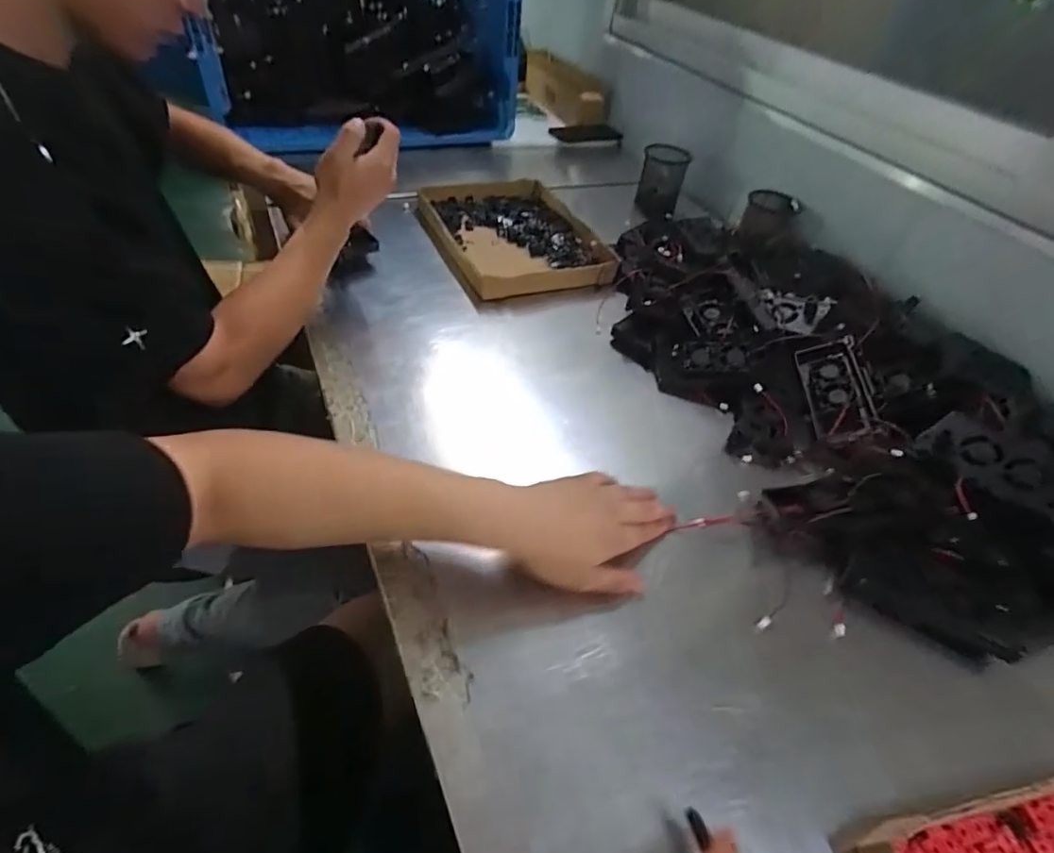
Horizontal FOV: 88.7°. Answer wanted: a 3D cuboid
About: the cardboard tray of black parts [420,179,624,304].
[{"bbox_3d":[-0.027,-0.315,0.871,0.233,0.038,0.313,-13,50,-21],"label":"cardboard tray of black parts"}]

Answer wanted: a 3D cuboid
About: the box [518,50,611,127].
[{"bbox_3d":[0.082,-0.822,1.317,0.104,0.102,0.300,-14,50,-21],"label":"box"}]

